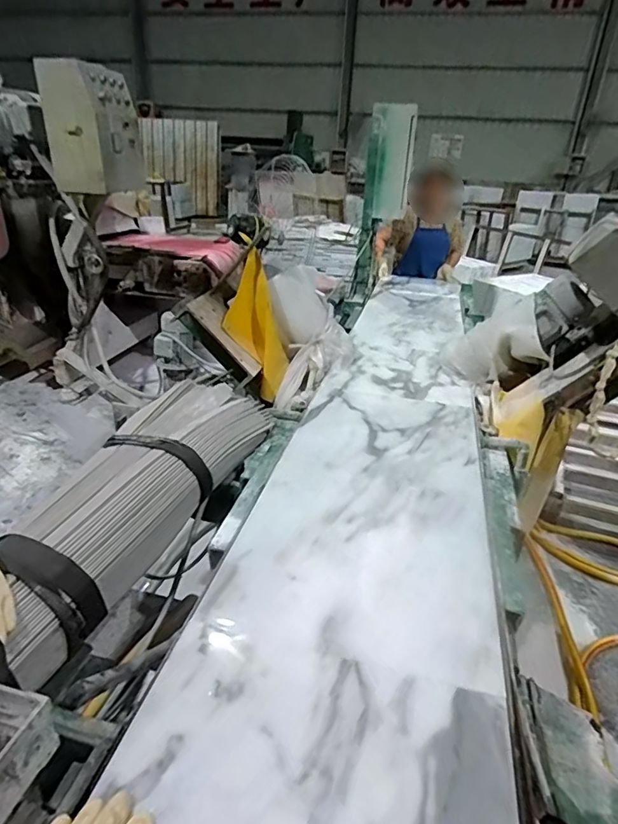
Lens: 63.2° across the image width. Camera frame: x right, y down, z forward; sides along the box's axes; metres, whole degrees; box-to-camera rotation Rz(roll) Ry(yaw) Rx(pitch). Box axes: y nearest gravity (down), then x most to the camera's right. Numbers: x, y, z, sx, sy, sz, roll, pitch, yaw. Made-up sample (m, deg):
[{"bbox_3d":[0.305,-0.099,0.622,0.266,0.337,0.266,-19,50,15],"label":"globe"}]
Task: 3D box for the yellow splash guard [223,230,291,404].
[{"bbox_3d":[-0.184,-0.288,1.612,0.160,0.514,0.066,-18,14,-30],"label":"yellow splash guard"}]

